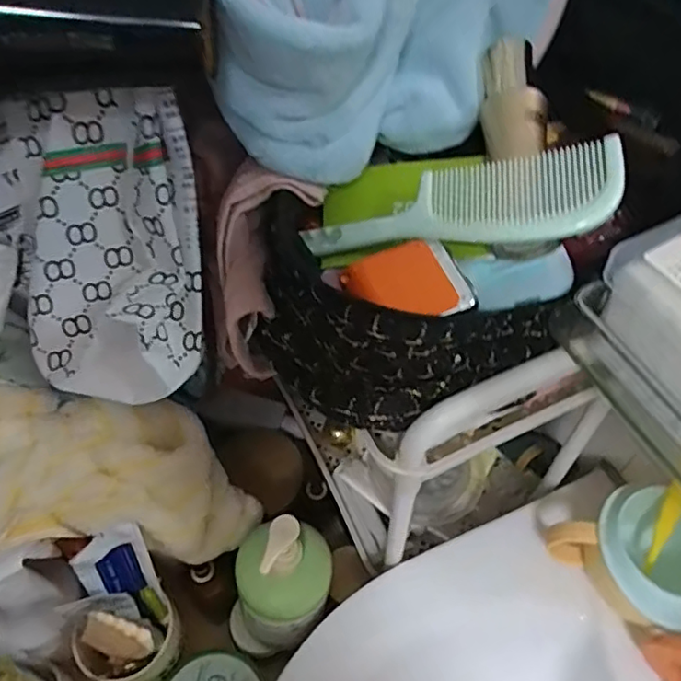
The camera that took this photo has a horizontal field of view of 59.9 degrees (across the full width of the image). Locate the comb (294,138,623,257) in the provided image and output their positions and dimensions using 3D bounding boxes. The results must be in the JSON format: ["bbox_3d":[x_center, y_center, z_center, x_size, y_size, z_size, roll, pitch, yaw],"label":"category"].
[{"bbox_3d":[0.061,-0.072,0.327,0.171,0.009,0.052,-6,66,23],"label":"comb"}]

